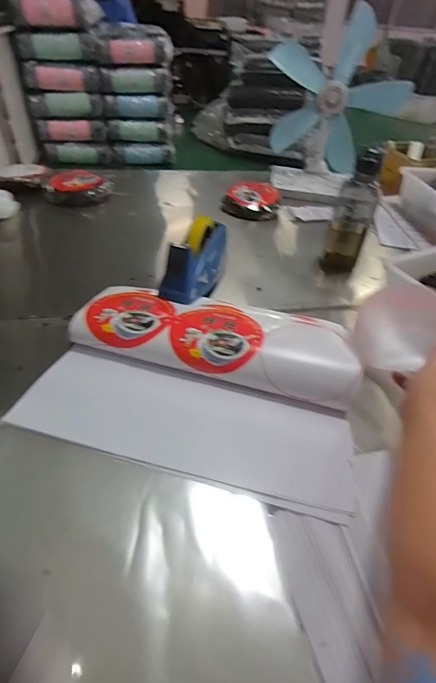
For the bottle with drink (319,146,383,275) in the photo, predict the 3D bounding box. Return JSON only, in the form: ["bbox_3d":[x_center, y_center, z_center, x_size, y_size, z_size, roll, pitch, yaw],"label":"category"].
[{"bbox_3d":[0.295,-0.275,0.830,0.088,0.257,0.073,18,43,13],"label":"bottle with drink"}]

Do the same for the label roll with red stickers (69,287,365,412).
[{"bbox_3d":[0.000,-0.009,0.621,0.458,0.037,0.178,12,42,6],"label":"label roll with red stickers"}]

